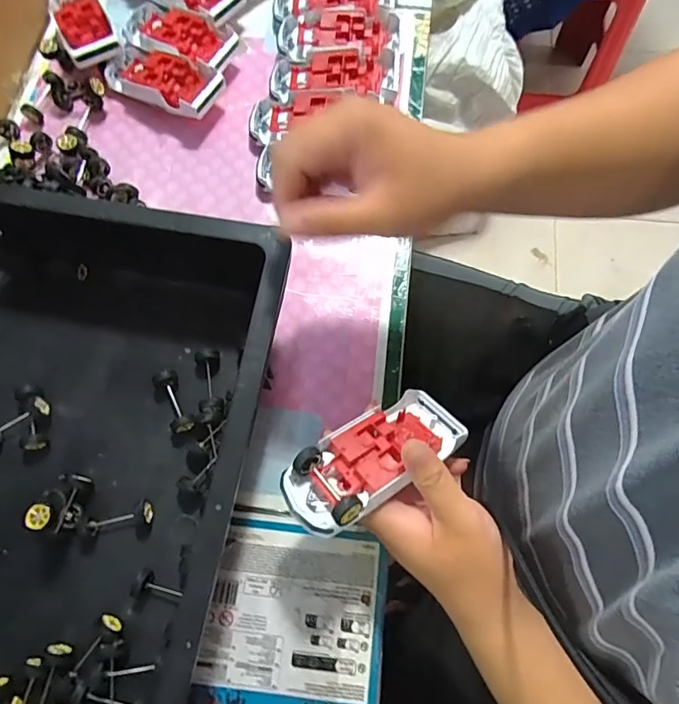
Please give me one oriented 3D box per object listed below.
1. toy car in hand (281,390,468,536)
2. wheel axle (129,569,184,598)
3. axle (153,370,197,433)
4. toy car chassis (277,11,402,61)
[{"bbox_3d":[0.025,0.073,0.318,0.130,0.036,0.056,-31,48,-28],"label":"toy car in hand"},{"bbox_3d":[-0.134,0.174,0.345,0.035,0.013,0.017,22,75,-13],"label":"wheel axle"},{"bbox_3d":[-0.139,0.038,0.387,0.021,0.022,0.062,-29,74,-7],"label":"axle"},{"bbox_3d":[-0.001,-0.334,0.492,0.128,0.028,0.064,9,73,4],"label":"toy car chassis"}]

